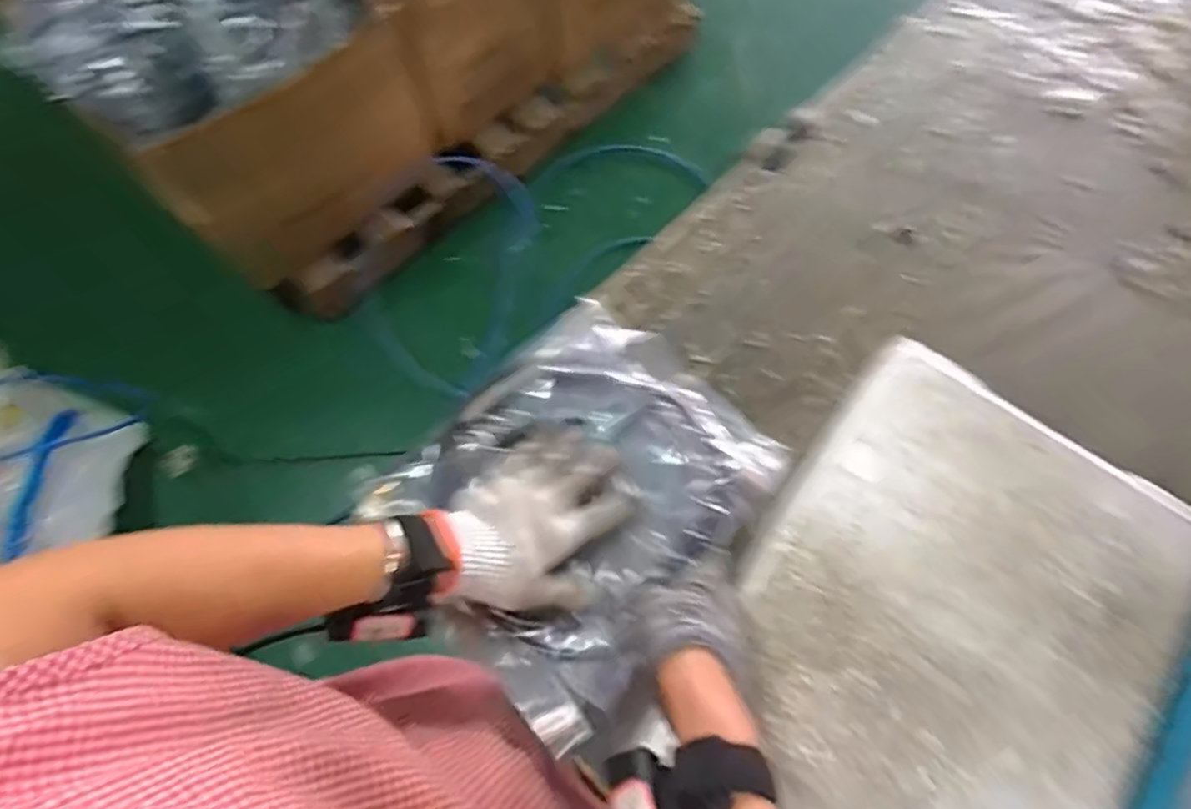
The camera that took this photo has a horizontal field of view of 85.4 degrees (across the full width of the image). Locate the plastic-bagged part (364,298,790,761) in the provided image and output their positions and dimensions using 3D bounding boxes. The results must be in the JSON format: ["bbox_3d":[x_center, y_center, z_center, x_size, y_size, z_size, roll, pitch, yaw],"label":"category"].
[{"bbox_3d":[-0.004,0.071,0.540,0.254,0.063,0.302,43,73,13],"label":"plastic-bagged part"}]

